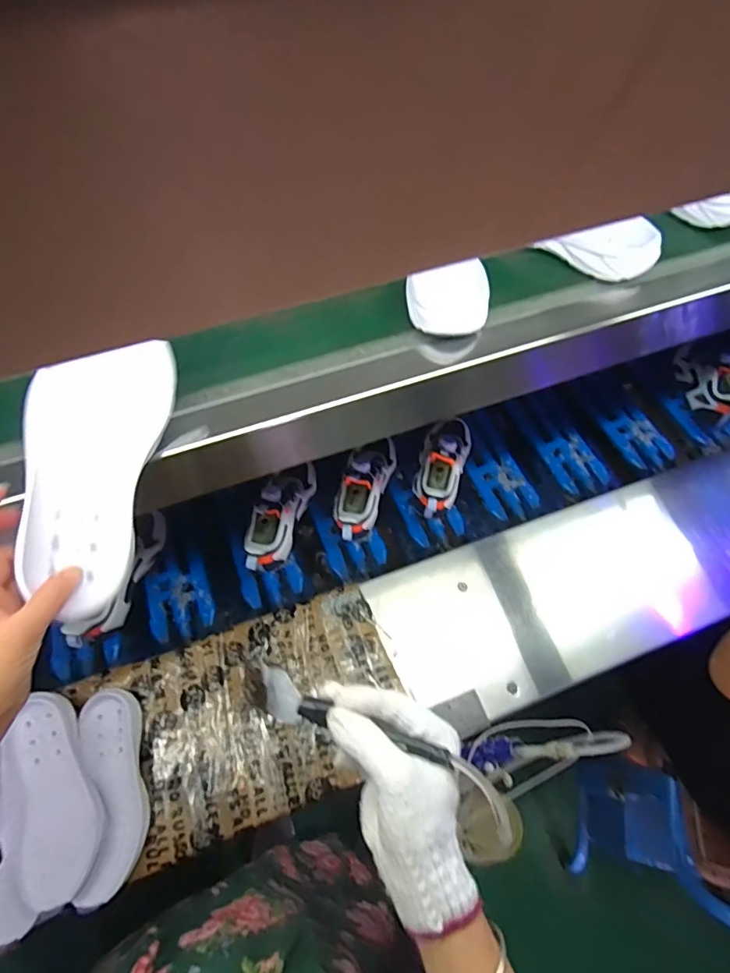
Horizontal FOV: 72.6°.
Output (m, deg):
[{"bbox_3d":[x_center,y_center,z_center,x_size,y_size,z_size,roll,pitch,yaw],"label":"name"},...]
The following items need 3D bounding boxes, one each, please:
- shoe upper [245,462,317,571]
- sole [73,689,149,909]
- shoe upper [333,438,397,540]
[{"bbox_3d":[-0.130,0.040,0.772,0.073,0.094,0.203,9,62,4],"label":"shoe upper"},{"bbox_3d":[-0.304,0.362,0.601,0.072,0.028,0.218,-1,60,-24],"label":"sole"},{"bbox_3d":[-0.006,-0.004,0.796,0.079,0.103,0.205,18,49,9],"label":"shoe upper"}]

